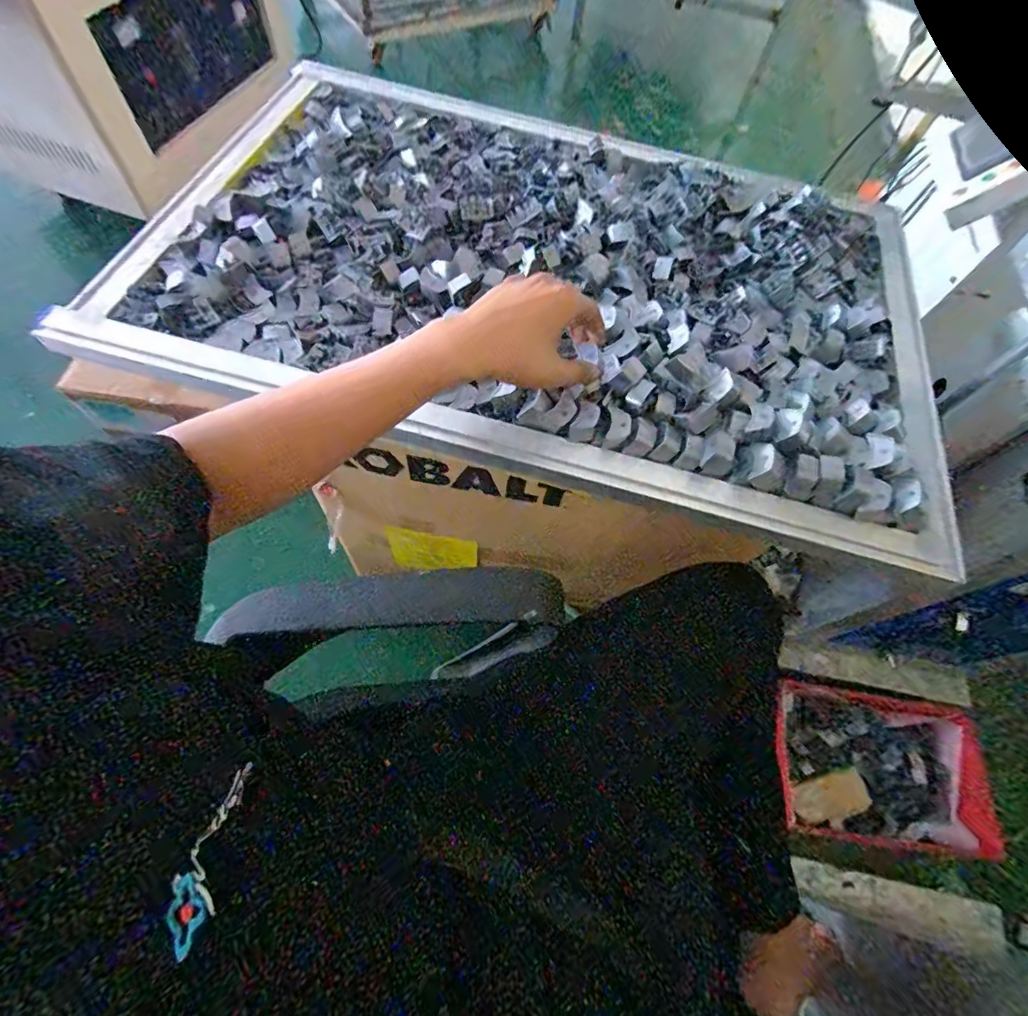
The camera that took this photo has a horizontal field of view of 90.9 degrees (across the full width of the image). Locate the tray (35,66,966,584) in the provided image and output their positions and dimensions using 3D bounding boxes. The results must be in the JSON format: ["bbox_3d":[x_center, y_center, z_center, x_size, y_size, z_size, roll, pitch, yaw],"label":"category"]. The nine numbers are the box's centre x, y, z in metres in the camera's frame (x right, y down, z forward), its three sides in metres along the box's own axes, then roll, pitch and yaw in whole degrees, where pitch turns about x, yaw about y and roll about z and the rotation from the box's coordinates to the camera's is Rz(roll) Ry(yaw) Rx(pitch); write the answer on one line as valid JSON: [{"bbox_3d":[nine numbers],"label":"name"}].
[{"bbox_3d":[0.043,-0.270,0.575,0.867,0.057,0.590,16,62,4],"label":"tray"}]

